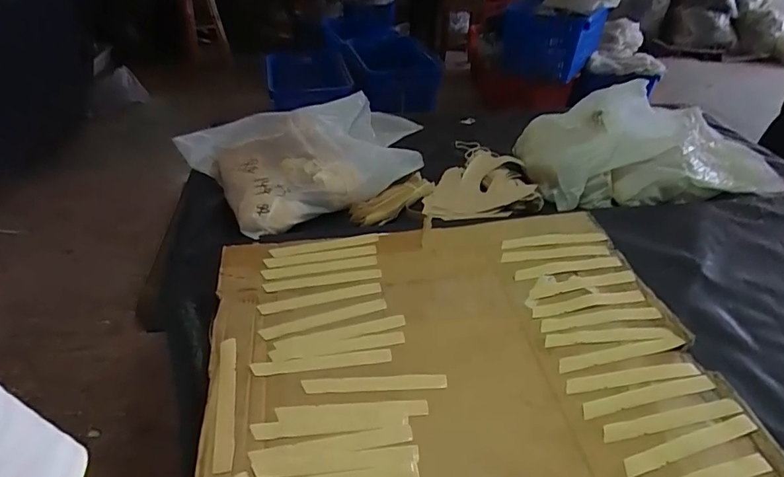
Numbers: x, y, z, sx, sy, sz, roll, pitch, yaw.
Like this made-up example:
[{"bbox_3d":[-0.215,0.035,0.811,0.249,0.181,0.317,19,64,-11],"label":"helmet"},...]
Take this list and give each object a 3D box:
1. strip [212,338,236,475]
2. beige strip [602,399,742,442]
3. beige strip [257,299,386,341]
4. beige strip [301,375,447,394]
[{"bbox_3d":[-0.197,0.192,0.560,0.022,0.010,0.172,-8,40,-10],"label":"strip"},{"bbox_3d":[0.329,0.211,0.552,0.179,0.005,0.020,-7,39,-9],"label":"beige strip"},{"bbox_3d":[-0.093,0.111,0.660,0.176,0.005,0.021,-12,41,-16],"label":"beige strip"},{"bbox_3d":[-0.021,0.180,0.589,0.176,0.004,0.021,-1,39,-3],"label":"beige strip"}]

